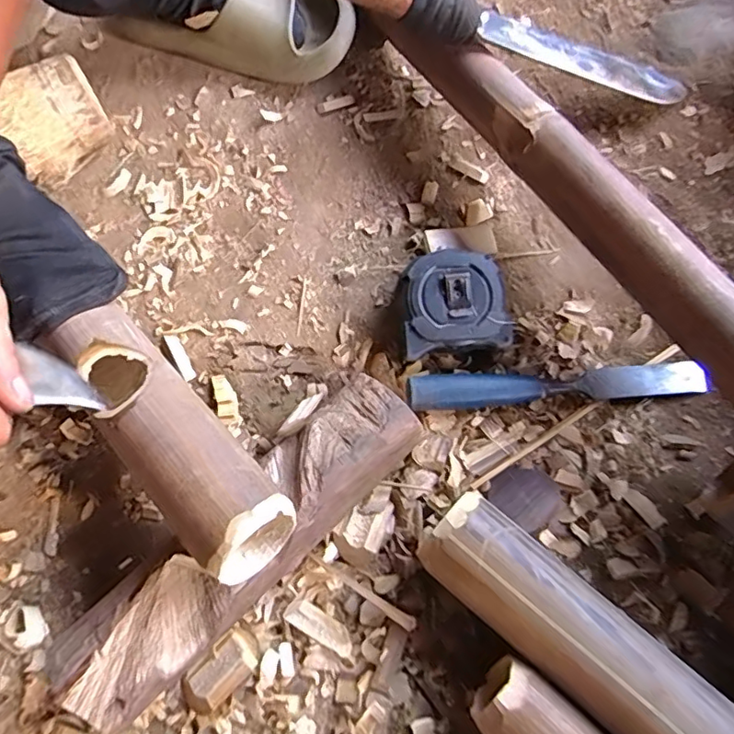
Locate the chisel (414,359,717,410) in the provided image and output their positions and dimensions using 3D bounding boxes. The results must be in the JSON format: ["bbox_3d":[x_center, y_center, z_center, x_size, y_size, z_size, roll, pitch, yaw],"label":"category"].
[{"bbox_3d":[0.147,0.013,0.425,0.229,0.023,0.025,-4,72,-1],"label":"chisel"}]

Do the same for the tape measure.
[{"bbox_3d":[0.066,-0.047,0.433,0.078,0.040,0.074,-8,72,-2],"label":"tape measure"}]

